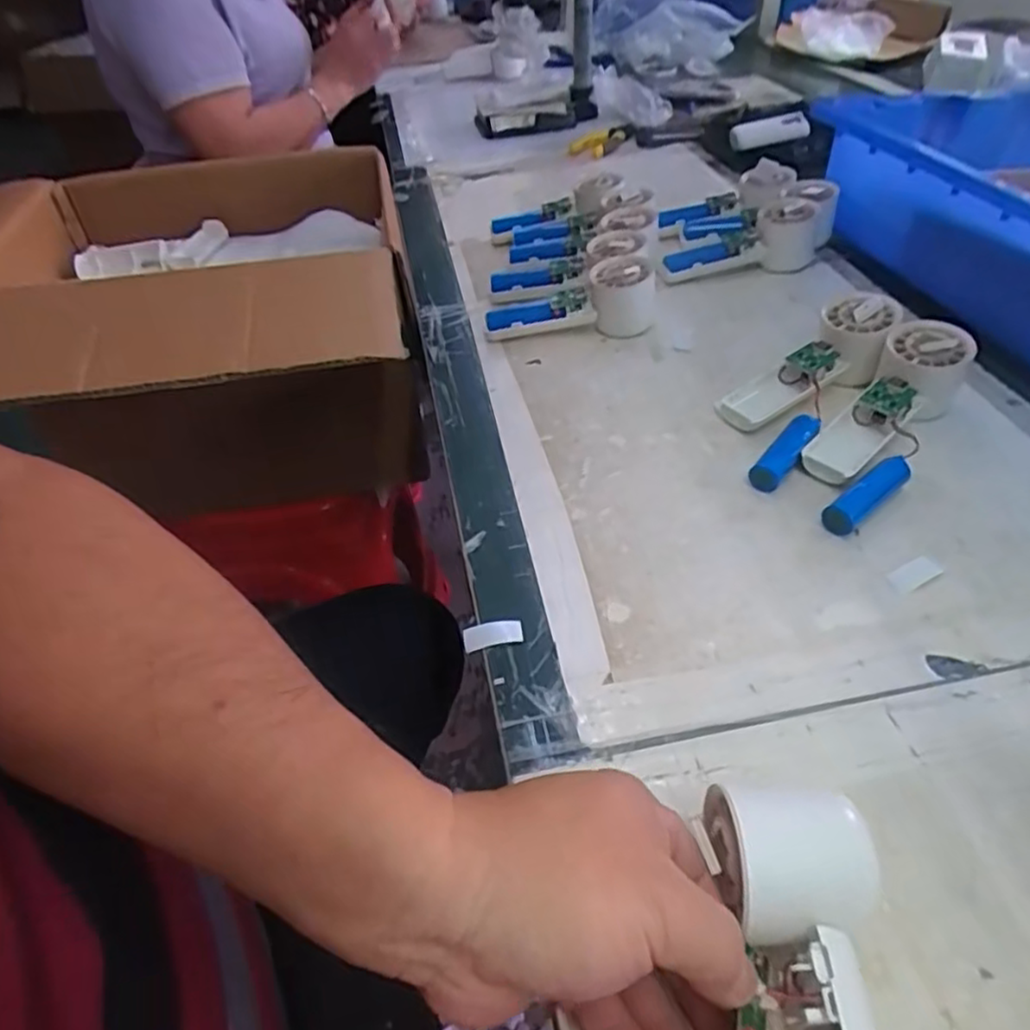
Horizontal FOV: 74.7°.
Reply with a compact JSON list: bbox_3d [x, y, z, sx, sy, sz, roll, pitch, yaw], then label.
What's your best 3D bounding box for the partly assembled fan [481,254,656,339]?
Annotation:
[{"bbox_3d":[0.051,-0.201,0.624,0.156,0.061,0.055,-1,45,2],"label":"partly assembled fan"}]

